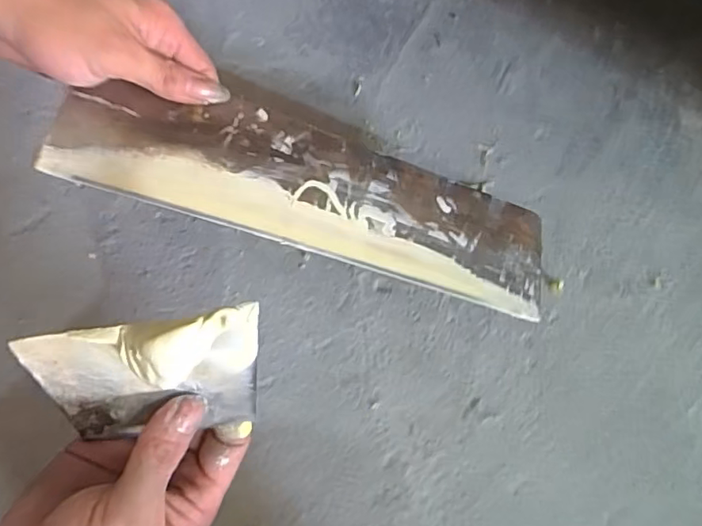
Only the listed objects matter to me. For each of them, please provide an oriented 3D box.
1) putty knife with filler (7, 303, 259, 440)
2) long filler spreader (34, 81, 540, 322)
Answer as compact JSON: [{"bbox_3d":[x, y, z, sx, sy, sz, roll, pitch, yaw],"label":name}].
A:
[{"bbox_3d":[-0.094,0.057,0.263,0.118,0.072,0.020,-11,39,10],"label":"putty knife with filler"},{"bbox_3d":[-0.010,-0.048,0.367,0.325,0.004,0.094,17,66,-18],"label":"long filler spreader"}]

